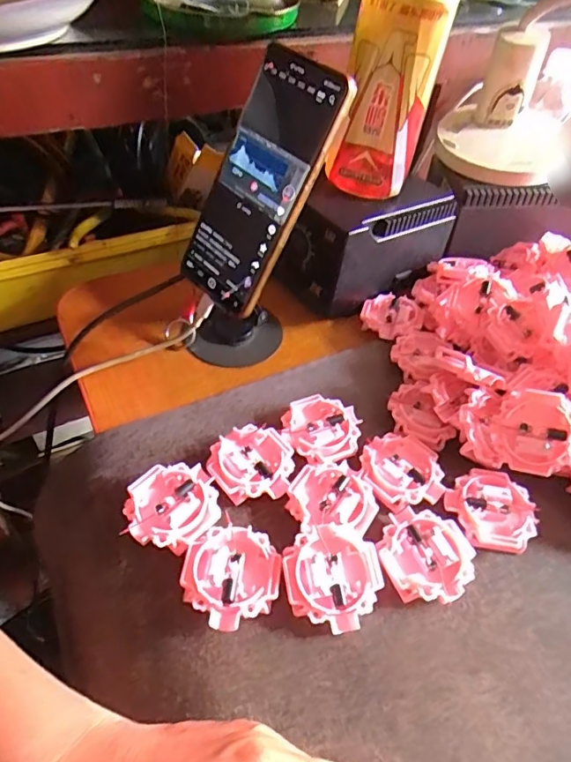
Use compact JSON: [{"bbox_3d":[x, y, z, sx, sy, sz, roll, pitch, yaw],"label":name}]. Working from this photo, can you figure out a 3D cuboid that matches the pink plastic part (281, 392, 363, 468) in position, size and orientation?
[{"bbox_3d":[0.026,0.035,0.363,0.052,0.014,0.053,3,47,-3],"label":"pink plastic part"}]

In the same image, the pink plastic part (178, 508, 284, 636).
[{"bbox_3d":[-0.029,0.107,0.289,0.052,0.016,0.051,30,52,20],"label":"pink plastic part"}]

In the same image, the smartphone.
[{"bbox_3d":[-0.019,-0.129,0.353,0.015,0.165,0.073,-3,40,-50],"label":"smartphone"}]

